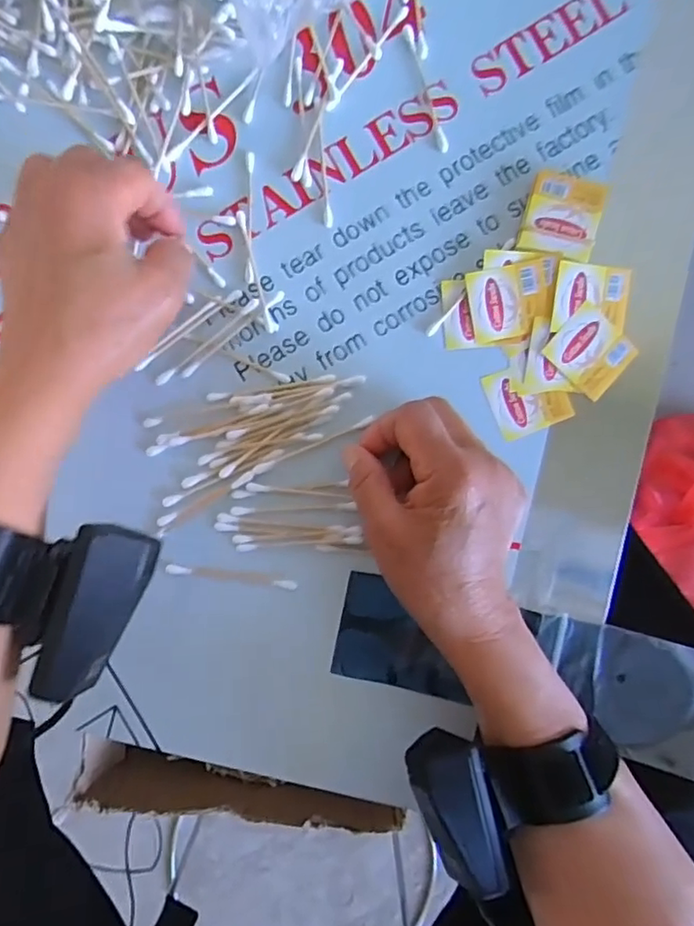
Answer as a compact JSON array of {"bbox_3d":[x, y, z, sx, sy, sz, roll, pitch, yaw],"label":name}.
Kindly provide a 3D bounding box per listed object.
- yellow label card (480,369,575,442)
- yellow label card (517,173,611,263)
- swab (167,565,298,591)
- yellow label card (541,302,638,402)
[{"bbox_3d":[0.104,-0.038,0.336,0.043,0.004,0.039,-21,90,-1],"label":"yellow label card"},{"bbox_3d":[0.121,-0.138,0.329,0.041,0.004,0.045,15,92,0],"label":"yellow label card"},{"bbox_3d":[-0.065,0.064,0.332,0.072,0.004,0.008,8,90,0],"label":"swab"},{"bbox_3d":[0.139,-0.063,0.334,0.042,0.004,0.040,42,90,0],"label":"yellow label card"}]

